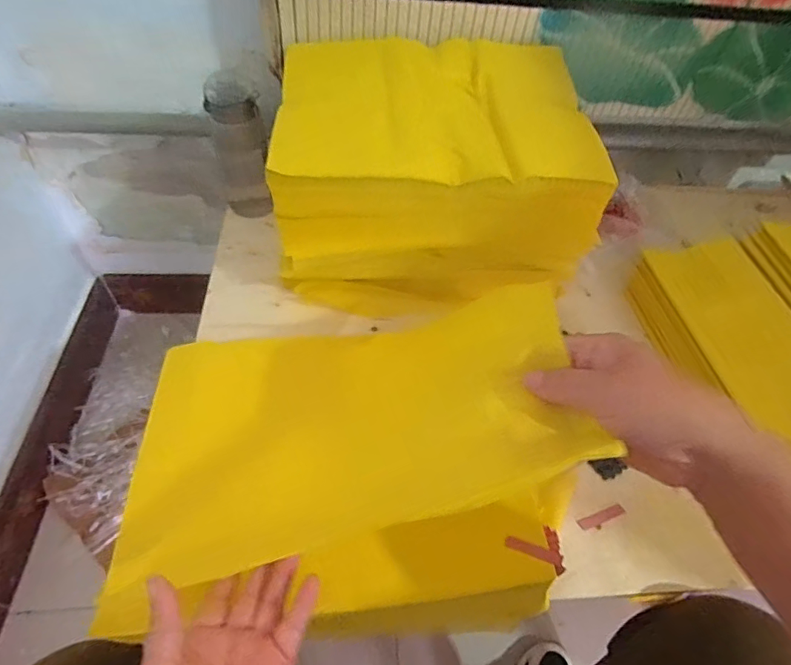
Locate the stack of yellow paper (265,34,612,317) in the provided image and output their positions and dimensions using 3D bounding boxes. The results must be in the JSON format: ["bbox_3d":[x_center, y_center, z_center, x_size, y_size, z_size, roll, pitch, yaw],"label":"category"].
[{"bbox_3d":[0.040,-0.203,0.624,0.357,0.212,0.274,-1,52,-7],"label":"stack of yellow paper"}]

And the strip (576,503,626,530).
[{"bbox_3d":[0.204,0.183,0.477,0.052,0.004,0.011,-14,55,-17],"label":"strip"}]

